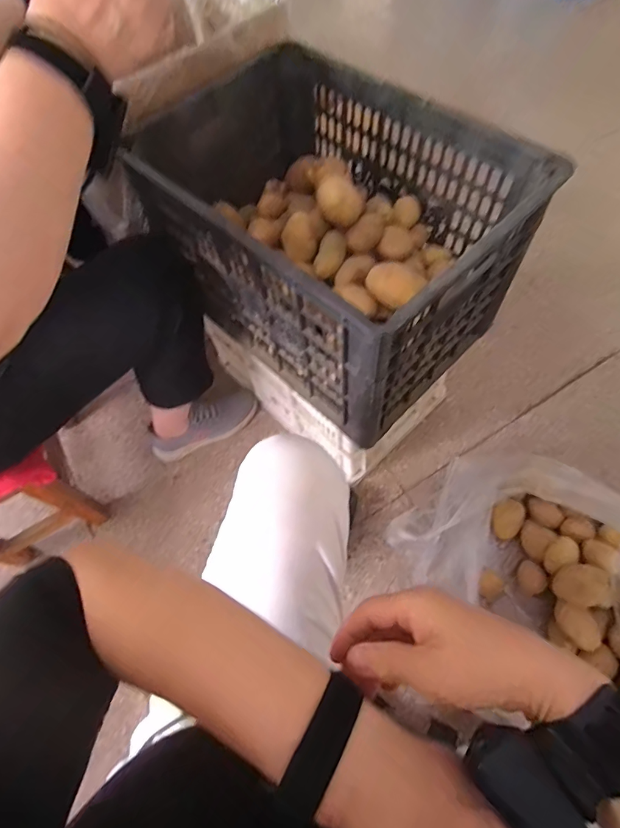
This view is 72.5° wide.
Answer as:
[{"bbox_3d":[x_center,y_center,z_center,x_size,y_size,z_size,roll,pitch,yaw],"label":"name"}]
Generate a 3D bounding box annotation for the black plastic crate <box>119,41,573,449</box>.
[{"bbox_3d":[0.022,-0.275,0.657,0.334,0.284,0.508,-40,66,-15],"label":"black plastic crate"}]

